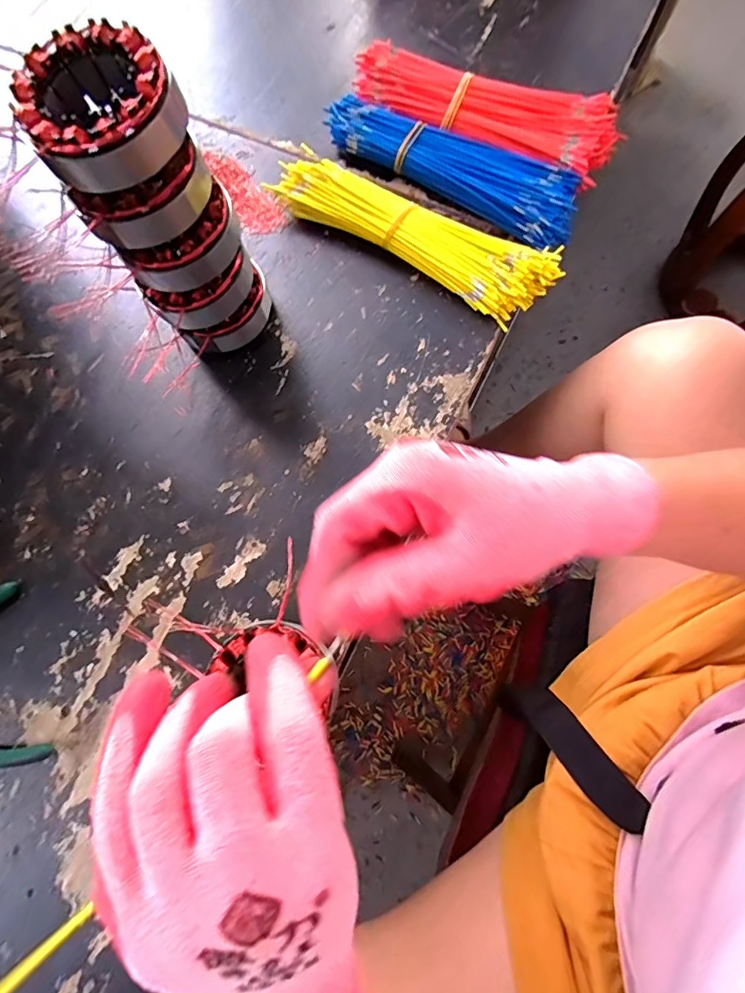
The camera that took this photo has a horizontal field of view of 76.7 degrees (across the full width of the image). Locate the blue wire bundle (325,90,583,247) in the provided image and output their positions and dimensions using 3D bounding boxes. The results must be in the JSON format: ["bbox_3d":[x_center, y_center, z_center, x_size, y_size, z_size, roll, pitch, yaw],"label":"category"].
[{"bbox_3d":[0.076,-0.316,0.447,0.251,0.030,0.065,30,78,9],"label":"blue wire bundle"}]

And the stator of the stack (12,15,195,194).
[{"bbox_3d":[-0.155,-0.220,0.266,0.084,0.033,0.083,-38,77,-8],"label":"stator of the stack"}]

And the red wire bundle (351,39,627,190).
[{"bbox_3d":[0.106,-0.371,0.457,0.254,0.039,0.075,25,77,8],"label":"red wire bundle"}]

